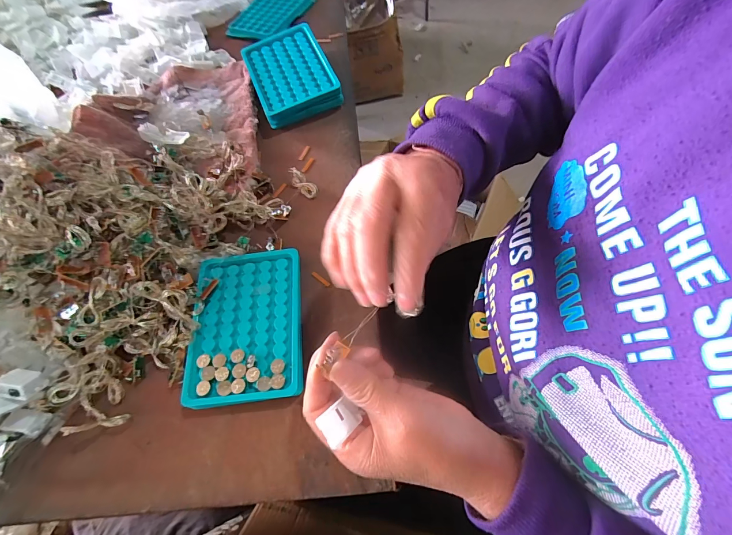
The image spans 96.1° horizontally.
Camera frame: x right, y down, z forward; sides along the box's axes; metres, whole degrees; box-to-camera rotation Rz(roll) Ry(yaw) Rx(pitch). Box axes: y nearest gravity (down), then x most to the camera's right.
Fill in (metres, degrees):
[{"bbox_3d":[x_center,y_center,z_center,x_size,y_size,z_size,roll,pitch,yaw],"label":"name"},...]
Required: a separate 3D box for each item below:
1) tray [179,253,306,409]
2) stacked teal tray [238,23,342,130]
[{"bbox_3d":[-0.106,0.050,0.293,0.097,0.023,0.130,-8,65,2],"label":"tray"},{"bbox_3d":[-0.098,-0.248,0.424,0.094,0.034,0.134,-22,65,-5],"label":"stacked teal tray"}]

